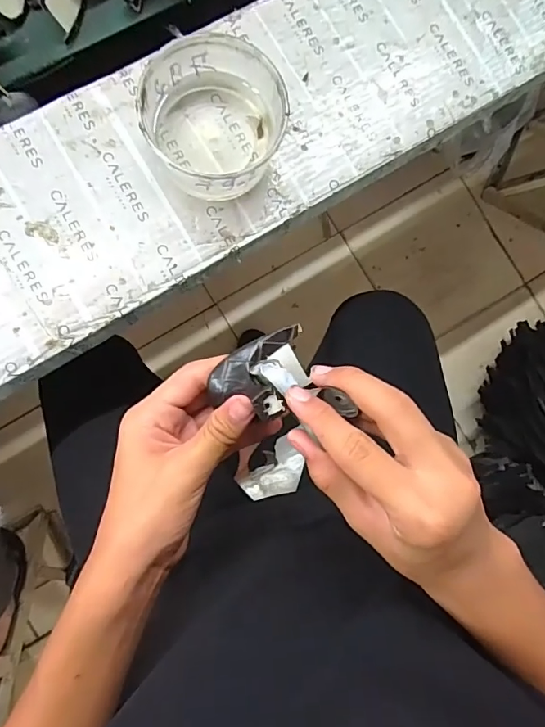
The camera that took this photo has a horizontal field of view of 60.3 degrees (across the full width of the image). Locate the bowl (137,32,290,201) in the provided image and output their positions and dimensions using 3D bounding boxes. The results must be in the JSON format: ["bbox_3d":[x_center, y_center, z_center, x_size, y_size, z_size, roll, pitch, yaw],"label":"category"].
[{"bbox_3d":[-0.049,-0.202,0.401,0.113,0.062,0.115,0,86,-7],"label":"bowl"}]

